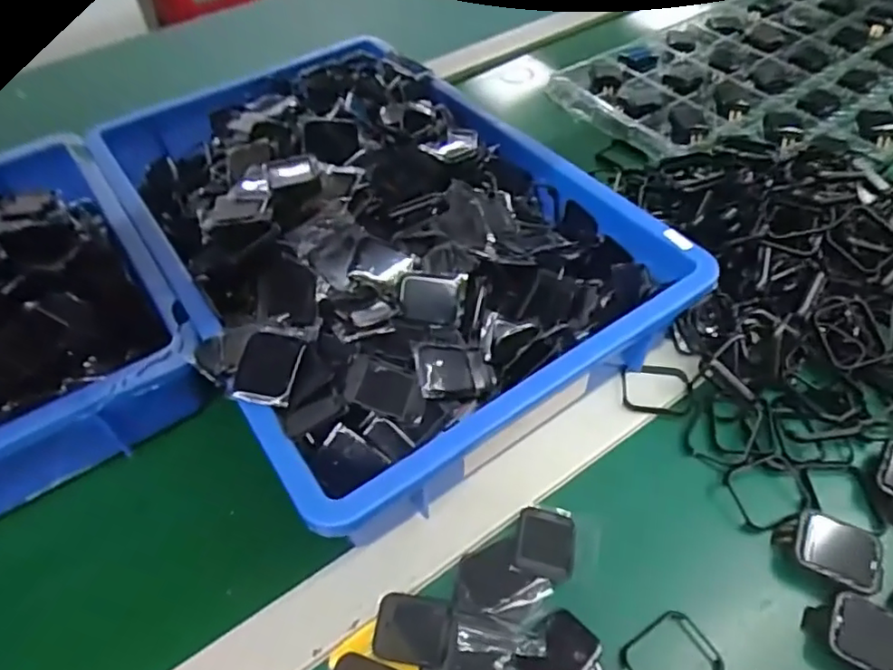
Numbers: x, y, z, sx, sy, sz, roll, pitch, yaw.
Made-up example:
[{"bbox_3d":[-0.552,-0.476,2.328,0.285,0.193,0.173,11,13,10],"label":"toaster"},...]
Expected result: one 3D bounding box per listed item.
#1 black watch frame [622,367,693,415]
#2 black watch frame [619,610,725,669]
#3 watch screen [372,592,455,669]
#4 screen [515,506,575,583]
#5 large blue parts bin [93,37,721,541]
[{"bbox_3d":[0.141,0.036,0.410,0.045,0.009,0.034,8,52,9],"label":"black watch frame"},{"bbox_3d":[0.114,0.165,0.307,0.046,0.004,0.038,-27,55,-17],"label":"black watch frame"},{"bbox_3d":[-0.017,0.154,0.319,0.039,0.004,0.033,7,52,9],"label":"watch screen"},{"bbox_3d":[0.057,0.117,0.345,0.031,0.006,0.039,7,52,9],"label":"screen"},{"bbox_3d":[-0.062,-0.083,0.455,0.282,0.104,0.408,-30,56,-20],"label":"large blue parts bin"}]

